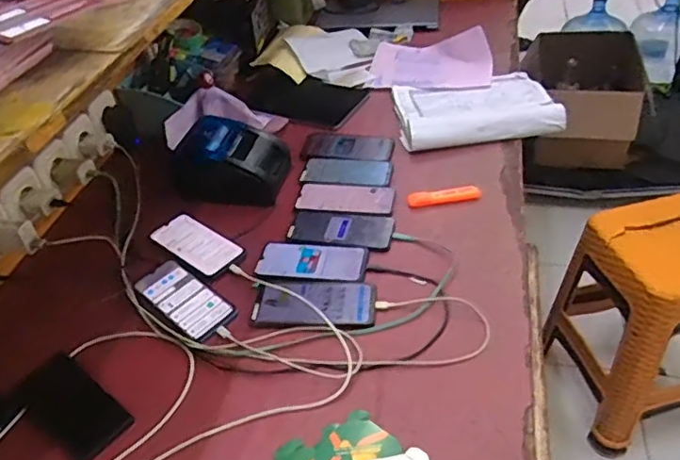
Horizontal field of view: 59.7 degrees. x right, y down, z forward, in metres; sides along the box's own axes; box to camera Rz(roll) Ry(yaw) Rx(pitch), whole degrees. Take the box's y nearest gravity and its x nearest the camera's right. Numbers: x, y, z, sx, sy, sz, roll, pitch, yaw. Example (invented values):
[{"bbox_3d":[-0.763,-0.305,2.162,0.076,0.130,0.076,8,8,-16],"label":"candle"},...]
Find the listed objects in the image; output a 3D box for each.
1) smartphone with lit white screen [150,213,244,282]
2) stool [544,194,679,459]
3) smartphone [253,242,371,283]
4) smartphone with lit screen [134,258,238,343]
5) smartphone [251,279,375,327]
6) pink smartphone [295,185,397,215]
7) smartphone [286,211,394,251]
[{"bbox_3d":[-0.223,0.021,0.939,0.161,0.009,0.076,28,52,34],"label":"smartphone with lit white screen"},{"bbox_3d":[0.755,0.221,1.405,0.370,0.494,0.321,-12,41,-5],"label":"stool"},{"bbox_3d":[-0.041,0.046,0.894,0.165,0.011,0.072,5,42,13],"label":"smartphone"},{"bbox_3d":[-0.229,0.098,0.865,0.174,0.012,0.076,28,52,34],"label":"smartphone with lit screen"},{"bbox_3d":[-0.034,0.098,0.822,0.163,0.016,0.086,2,42,10],"label":"smartphone"},{"bbox_3d":[0.010,-0.055,1.021,0.165,0.008,0.079,3,42,12],"label":"pink smartphone"},{"bbox_3d":[0.001,-0.004,0.958,0.165,0.010,0.073,7,43,16],"label":"smartphone"}]

